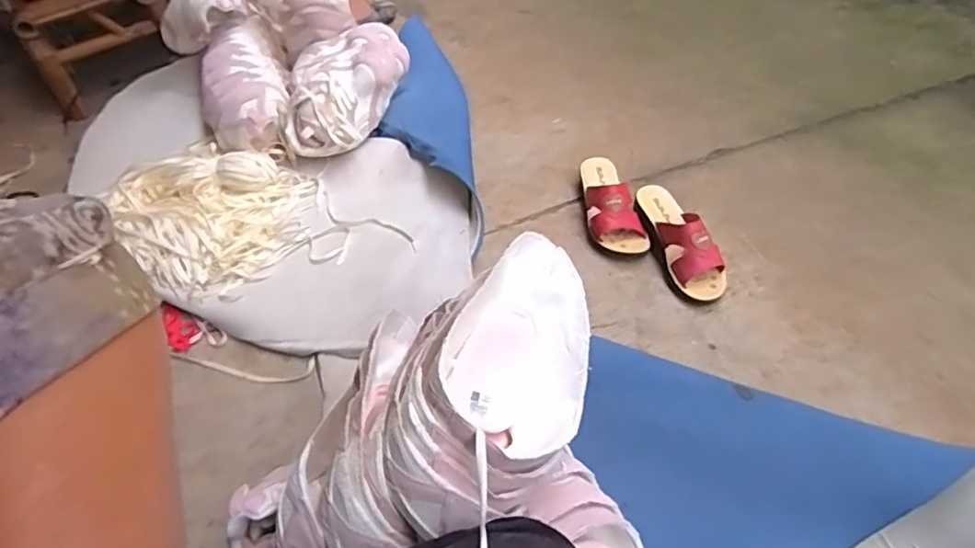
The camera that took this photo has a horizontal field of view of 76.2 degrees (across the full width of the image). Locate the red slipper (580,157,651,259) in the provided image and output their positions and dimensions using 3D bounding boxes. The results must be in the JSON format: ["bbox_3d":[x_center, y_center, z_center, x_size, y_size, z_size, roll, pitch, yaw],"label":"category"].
[{"bbox_3d":[0.214,-0.127,1.060,0.096,0.075,0.206,-1,51,2],"label":"red slipper"}]

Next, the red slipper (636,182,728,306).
[{"bbox_3d":[0.305,-0.058,0.996,0.078,0.080,0.219,-17,52,-11],"label":"red slipper"}]

